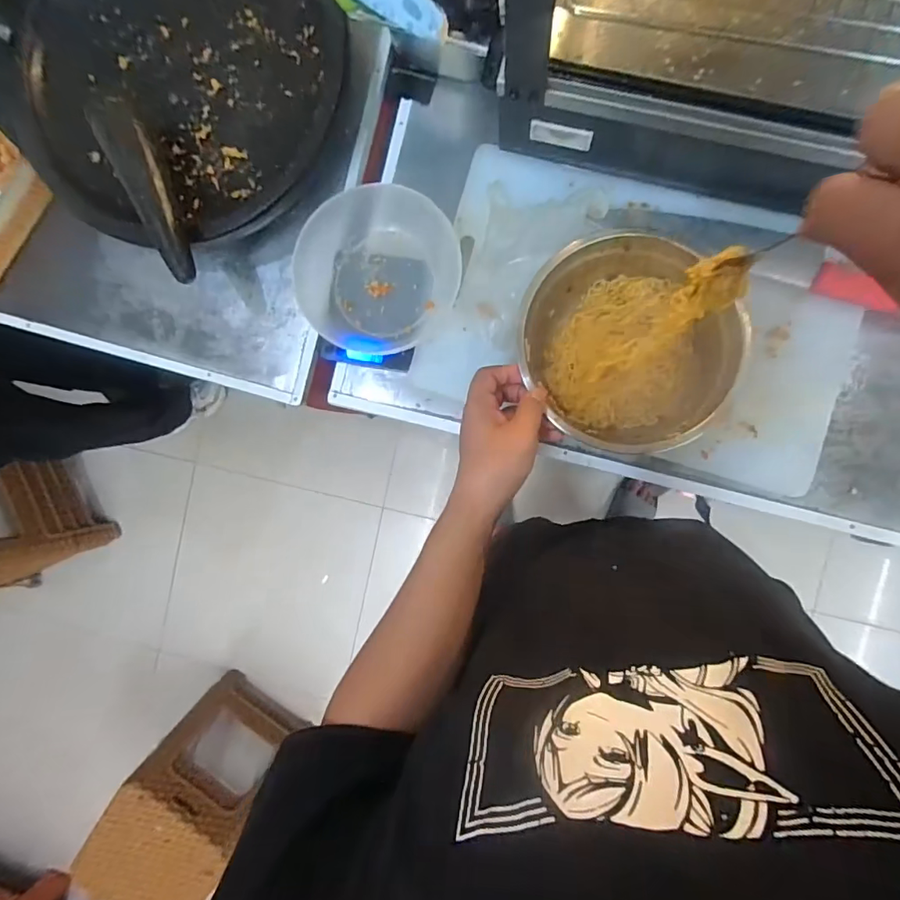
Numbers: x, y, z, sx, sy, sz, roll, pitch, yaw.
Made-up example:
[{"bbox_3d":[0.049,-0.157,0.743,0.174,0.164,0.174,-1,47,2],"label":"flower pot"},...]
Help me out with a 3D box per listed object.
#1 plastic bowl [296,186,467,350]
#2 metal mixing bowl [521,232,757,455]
[{"bbox_3d":[-0.075,-0.200,0.534,0.163,0.055,0.177,0,92,6],"label":"plastic bowl"},{"bbox_3d":[0.177,-0.106,0.496,0.196,0.075,0.210,0,92,6],"label":"metal mixing bowl"}]

